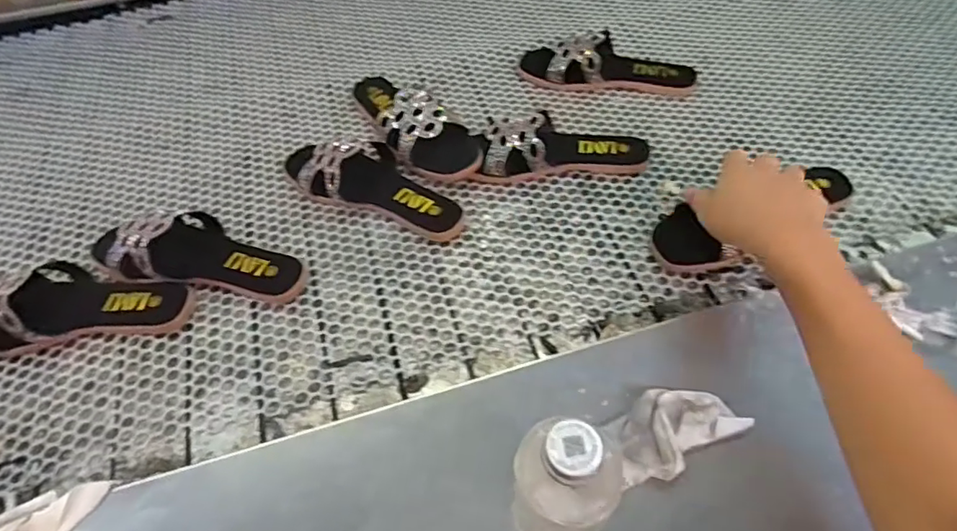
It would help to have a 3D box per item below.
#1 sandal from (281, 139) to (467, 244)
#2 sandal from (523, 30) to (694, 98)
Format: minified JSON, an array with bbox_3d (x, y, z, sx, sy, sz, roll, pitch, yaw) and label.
[{"bbox_3d":[-0.120,-0.107,0.665,0.237,0.057,0.107,24,59,18],"label":"sandal"},{"bbox_3d":[0.179,-0.280,0.781,0.234,0.054,0.078,4,55,5],"label":"sandal"}]

